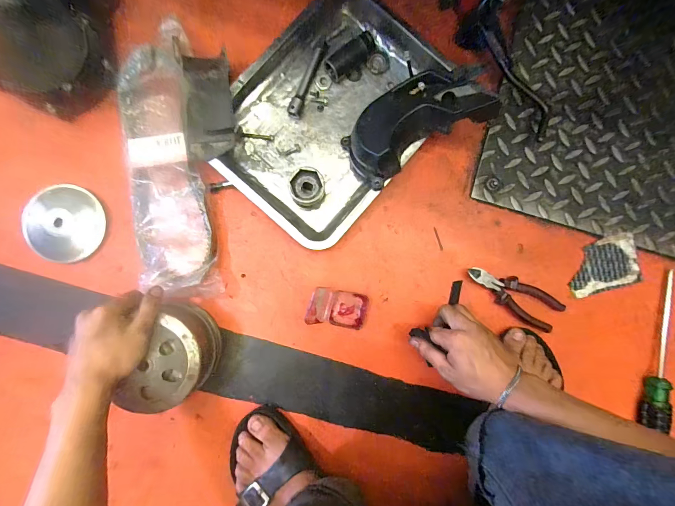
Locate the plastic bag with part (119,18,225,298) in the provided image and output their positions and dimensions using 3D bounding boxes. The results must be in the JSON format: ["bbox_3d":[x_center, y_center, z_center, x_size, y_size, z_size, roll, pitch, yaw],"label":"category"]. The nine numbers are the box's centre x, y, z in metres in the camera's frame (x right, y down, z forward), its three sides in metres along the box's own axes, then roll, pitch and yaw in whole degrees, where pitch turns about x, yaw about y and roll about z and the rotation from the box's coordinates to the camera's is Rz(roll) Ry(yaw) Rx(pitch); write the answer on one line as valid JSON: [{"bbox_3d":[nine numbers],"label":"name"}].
[{"bbox_3d":[-0.234,-0.132,0.460,0.145,0.044,0.389,-9,89,-2],"label":"plastic bag with part"}]

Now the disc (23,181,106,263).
[{"bbox_3d":[-0.400,-0.042,0.461,0.099,0.024,0.111,26,88,-1],"label":"disc"}]

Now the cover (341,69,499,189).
[{"bbox_3d":[0.101,-0.180,0.430,0.201,0.064,0.111,-29,90,14],"label":"cover"}]

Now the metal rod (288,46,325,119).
[{"bbox_3d":[-0.048,-0.261,0.481,0.016,0.016,0.112,22,88,-1],"label":"metal rod"}]

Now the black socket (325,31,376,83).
[{"bbox_3d":[0.018,-0.299,0.479,0.080,0.026,0.037,-43,90,-3],"label":"black socket"}]

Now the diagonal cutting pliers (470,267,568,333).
[{"bbox_3d":[0.271,0.065,0.485,0.155,0.028,0.055,28,88,-1],"label":"diagonal cutting pliers"}]

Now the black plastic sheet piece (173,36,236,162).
[{"bbox_3d":[-0.185,-0.215,0.444,0.067,0.021,0.164,-7,89,-2],"label":"black plastic sheet piece"}]

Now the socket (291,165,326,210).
[{"bbox_3d":[-0.043,-0.096,0.465,0.049,0.050,0.053,0,88,-2],"label":"socket"}]

